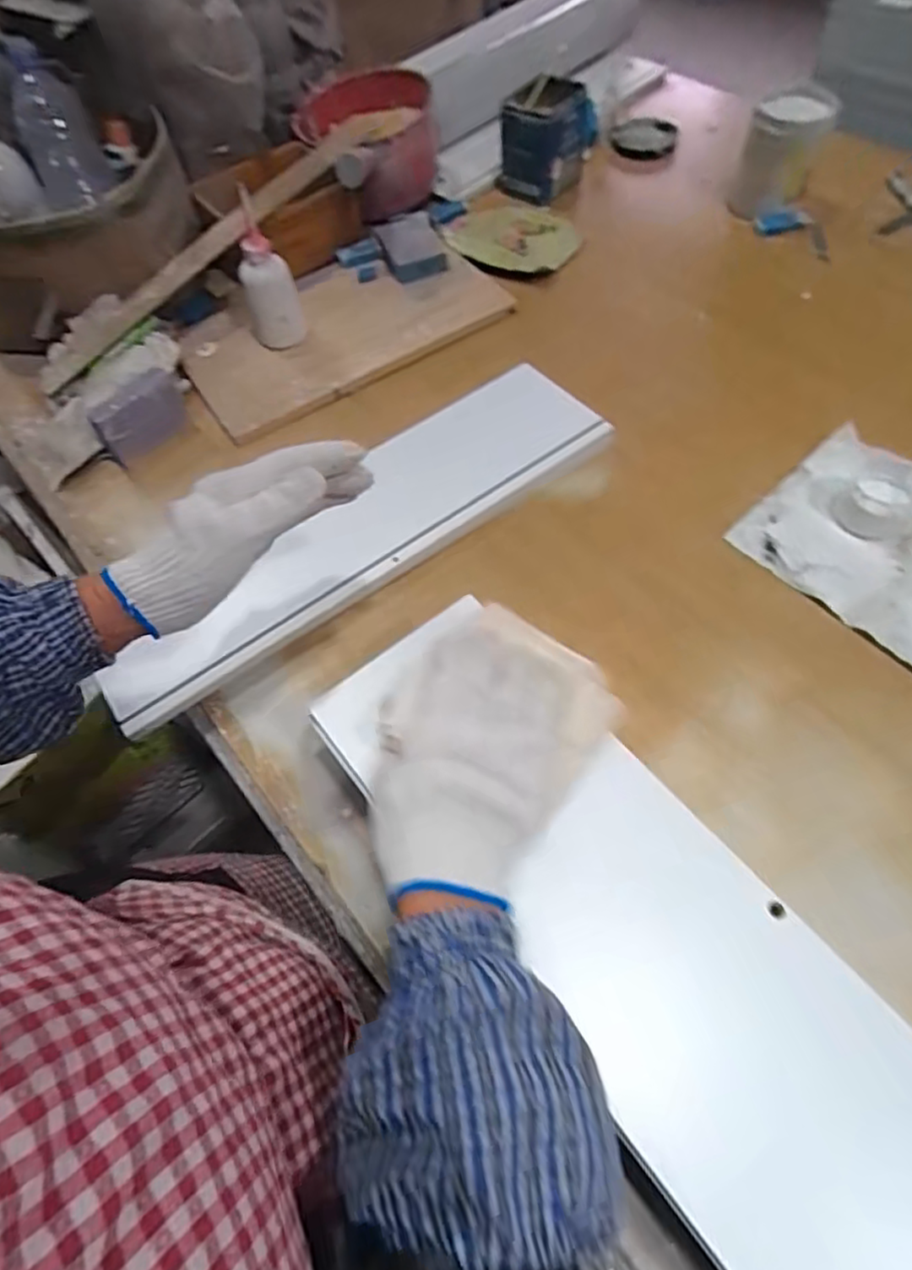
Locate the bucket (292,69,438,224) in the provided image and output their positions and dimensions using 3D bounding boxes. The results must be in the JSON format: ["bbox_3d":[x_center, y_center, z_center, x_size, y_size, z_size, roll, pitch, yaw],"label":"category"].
[{"bbox_3d":[-0.119,-0.711,0.932,0.190,0.106,0.224,-26,62,-10],"label":"bucket"}]

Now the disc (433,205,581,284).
[{"bbox_3d":[0.076,-0.552,0.878,0.181,0.025,0.153,14,63,12],"label":"disc"}]

